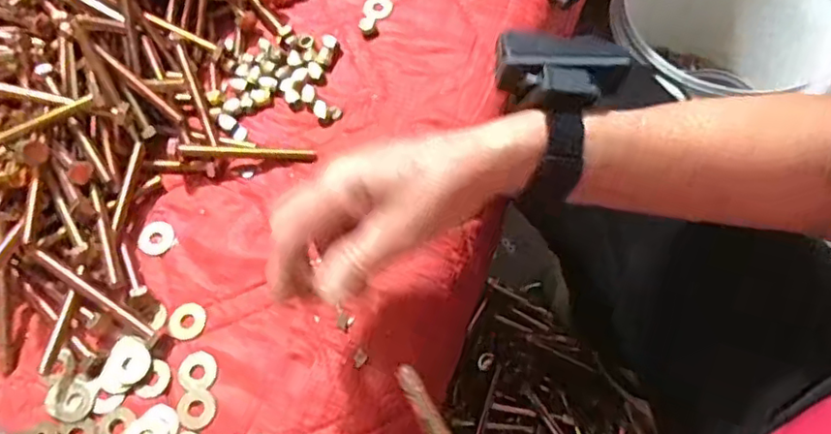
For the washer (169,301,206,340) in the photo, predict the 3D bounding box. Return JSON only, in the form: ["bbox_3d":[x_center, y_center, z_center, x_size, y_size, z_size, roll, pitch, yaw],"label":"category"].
[{"bbox_3d":[-0.153,0.070,0.407,0.025,0.004,0.025,-1,65,2],"label":"washer"}]

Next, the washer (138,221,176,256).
[{"bbox_3d":[-0.187,0.014,0.435,0.025,0.004,0.025,41,73,19],"label":"washer"}]

